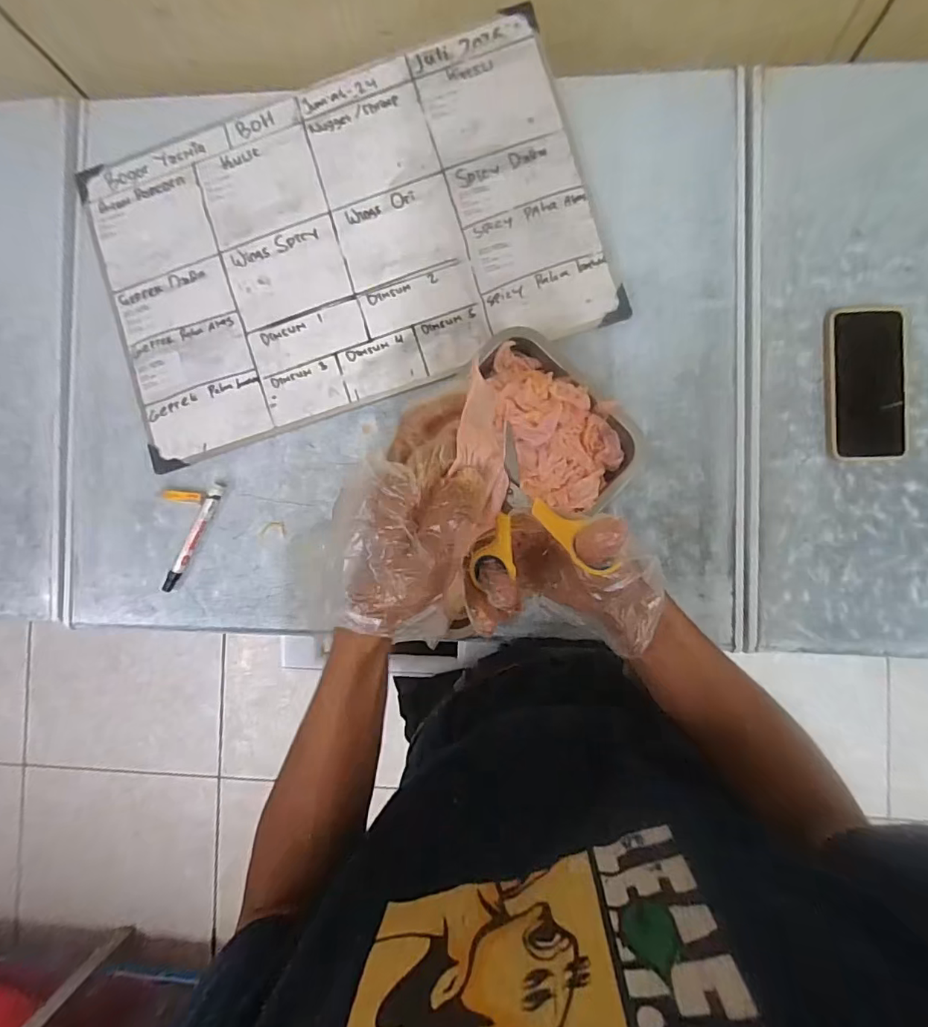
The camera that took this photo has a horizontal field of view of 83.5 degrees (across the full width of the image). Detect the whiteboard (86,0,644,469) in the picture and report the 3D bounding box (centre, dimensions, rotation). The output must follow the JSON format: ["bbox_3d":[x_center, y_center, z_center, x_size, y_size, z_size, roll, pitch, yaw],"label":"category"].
[{"bbox_3d":[-0.147,-0.333,0.621,0.587,0.013,0.404,-16,88,4],"label":"whiteboard"}]

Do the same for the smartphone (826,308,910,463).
[{"bbox_3d":[0.445,-0.142,0.570,0.083,0.013,0.163,-1,89,5],"label":"smartphone"}]

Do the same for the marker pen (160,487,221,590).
[{"bbox_3d":[-0.330,0.033,0.628,0.019,0.011,0.138,28,91,4],"label":"marker pen"}]

